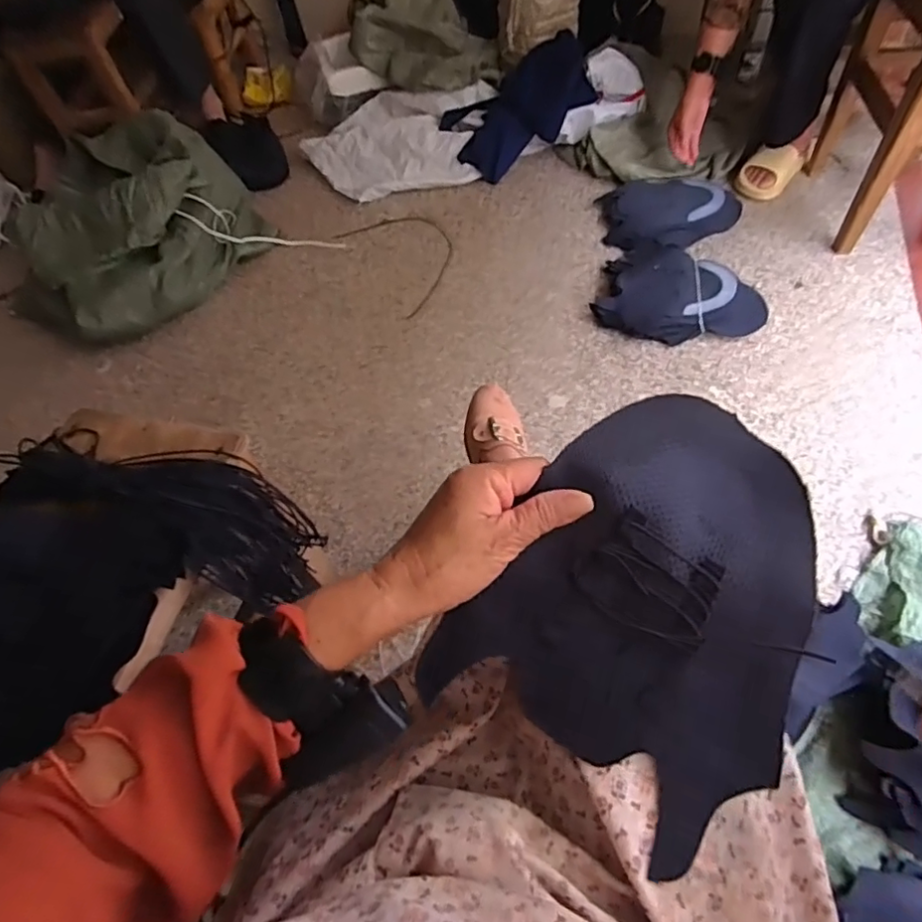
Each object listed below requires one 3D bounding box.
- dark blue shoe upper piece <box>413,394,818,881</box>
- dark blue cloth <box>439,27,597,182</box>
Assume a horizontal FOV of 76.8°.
[{"bbox_3d":[0.113,0.073,0.326,0.176,0.021,0.226,33,77,7],"label":"dark blue shoe upper piece"},{"bbox_3d":[0.149,-0.899,1.482,0.380,0.068,0.223,-32,70,9],"label":"dark blue cloth"}]

